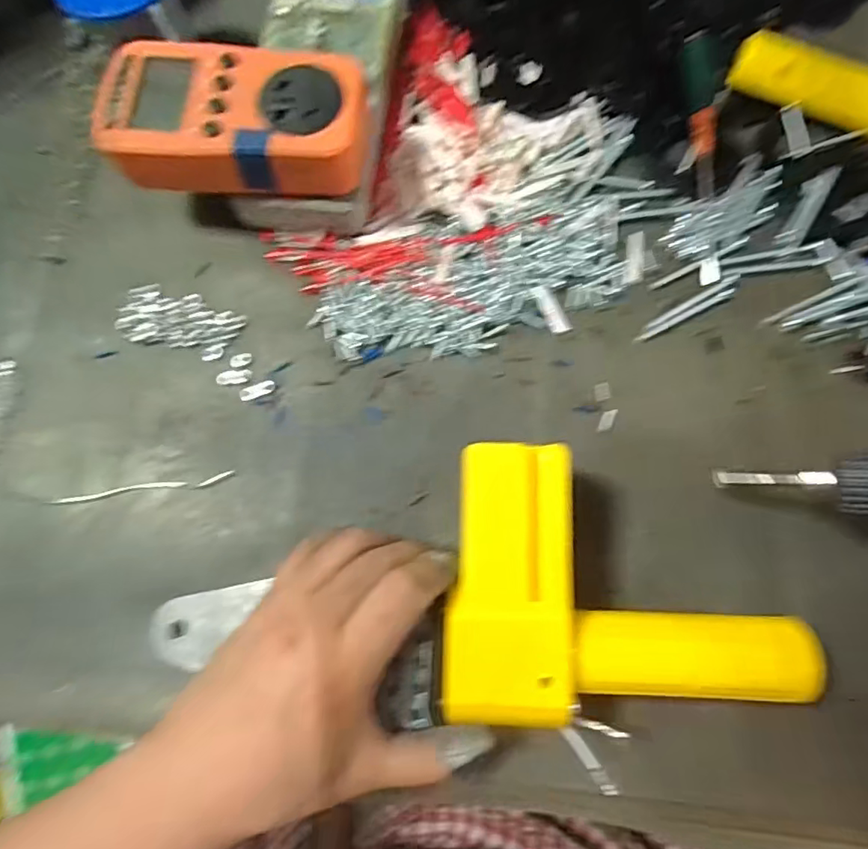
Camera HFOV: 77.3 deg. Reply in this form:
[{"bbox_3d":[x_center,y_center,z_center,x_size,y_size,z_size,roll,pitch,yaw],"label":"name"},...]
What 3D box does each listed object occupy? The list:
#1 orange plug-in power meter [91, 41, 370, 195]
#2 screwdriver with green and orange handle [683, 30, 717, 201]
[{"bbox_3d":[-0.103,-0.159,0.285,0.133,0.029,0.077,7,76,3],"label":"orange plug-in power meter"},{"bbox_3d":[0.161,-0.183,0.321,0.017,0.017,0.105,-1,75,2],"label":"screwdriver with green and orange handle"}]

